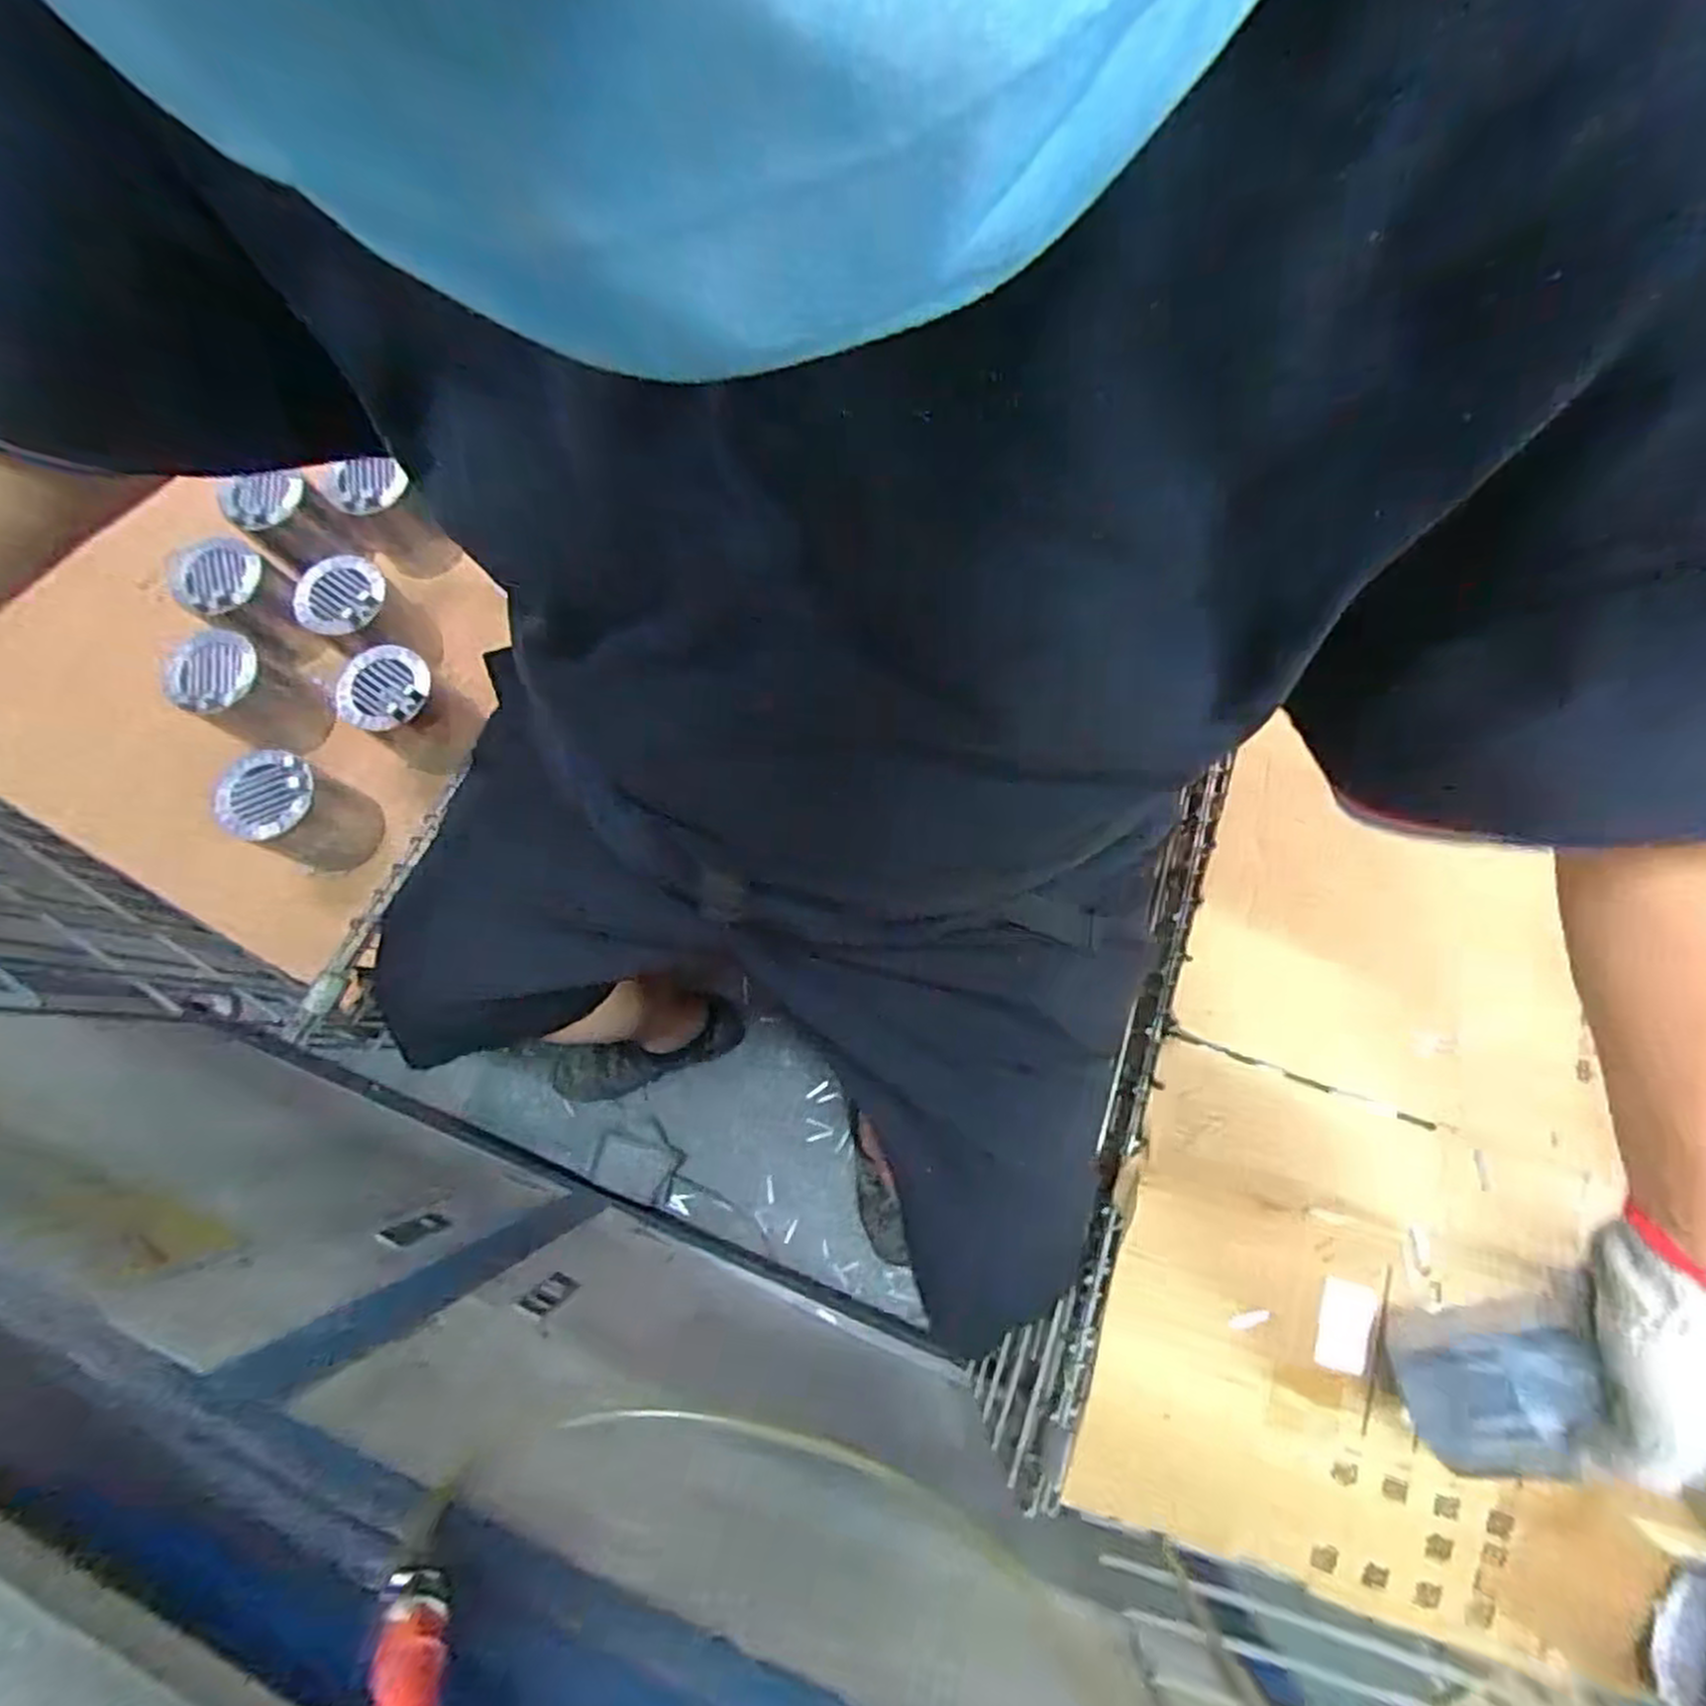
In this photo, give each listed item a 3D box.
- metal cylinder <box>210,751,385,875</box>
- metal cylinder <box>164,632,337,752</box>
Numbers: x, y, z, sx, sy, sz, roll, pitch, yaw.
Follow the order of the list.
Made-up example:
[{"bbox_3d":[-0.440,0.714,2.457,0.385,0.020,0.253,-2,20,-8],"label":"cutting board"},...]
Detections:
[{"bbox_3d":[-0.540,-0.039,0.764,0.078,0.131,0.083,0,75,1],"label":"metal cylinder"},{"bbox_3d":[-0.603,-0.160,0.774,0.091,0.124,0.083,29,78,8],"label":"metal cylinder"}]

